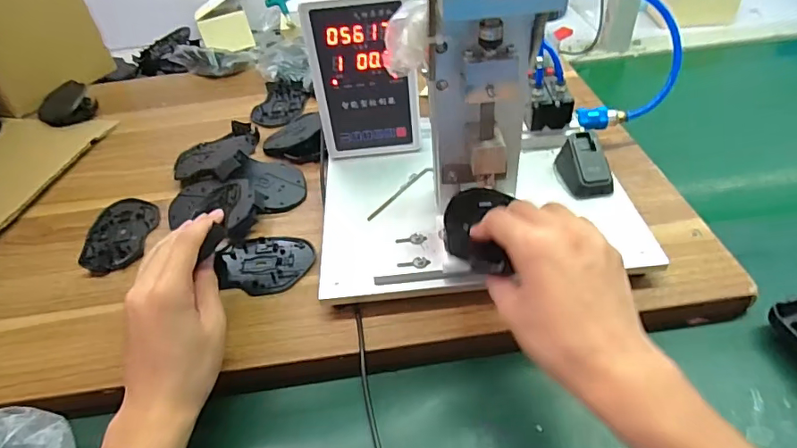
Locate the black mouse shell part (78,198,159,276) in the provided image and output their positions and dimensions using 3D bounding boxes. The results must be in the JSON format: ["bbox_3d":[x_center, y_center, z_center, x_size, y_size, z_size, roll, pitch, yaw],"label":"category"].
[{"bbox_3d":[-0.305,0.008,0.540,0.071,0.012,0.117,-4,43,3],"label":"black mouse shell part"}]

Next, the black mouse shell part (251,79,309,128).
[{"bbox_3d":[-0.173,-0.177,0.729,0.069,0.014,0.115,2,44,9],"label":"black mouse shell part"}]

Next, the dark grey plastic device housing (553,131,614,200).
[{"bbox_3d":[0.187,-0.063,0.502,0.038,0.037,0.064,-9,43,-2],"label":"dark grey plastic device housing"}]

